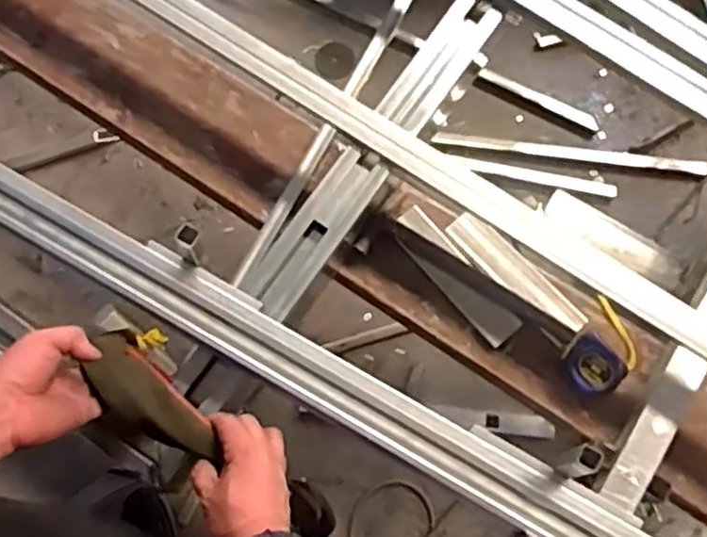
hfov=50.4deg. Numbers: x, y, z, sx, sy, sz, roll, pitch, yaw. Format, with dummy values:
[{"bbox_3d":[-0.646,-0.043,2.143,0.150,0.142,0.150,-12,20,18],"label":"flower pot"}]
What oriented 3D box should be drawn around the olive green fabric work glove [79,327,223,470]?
[{"bbox_3d":[-0.199,0.128,0.719,0.157,0.037,0.065,43,78,11],"label":"olive green fabric work glove"}]

